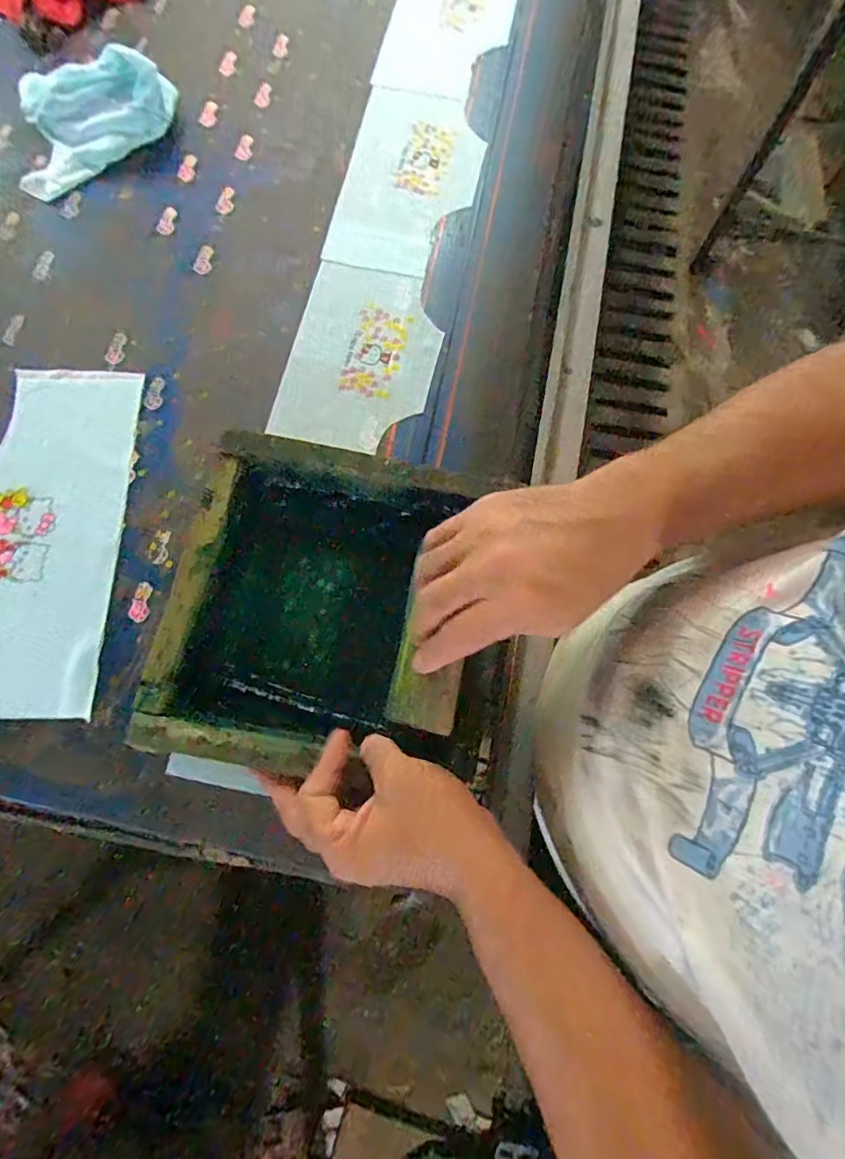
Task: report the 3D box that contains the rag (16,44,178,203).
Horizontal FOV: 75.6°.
[{"bbox_3d":[-0.355,-0.494,0.561,0.178,0.052,0.153,-28,76,-7],"label":"rag"}]

